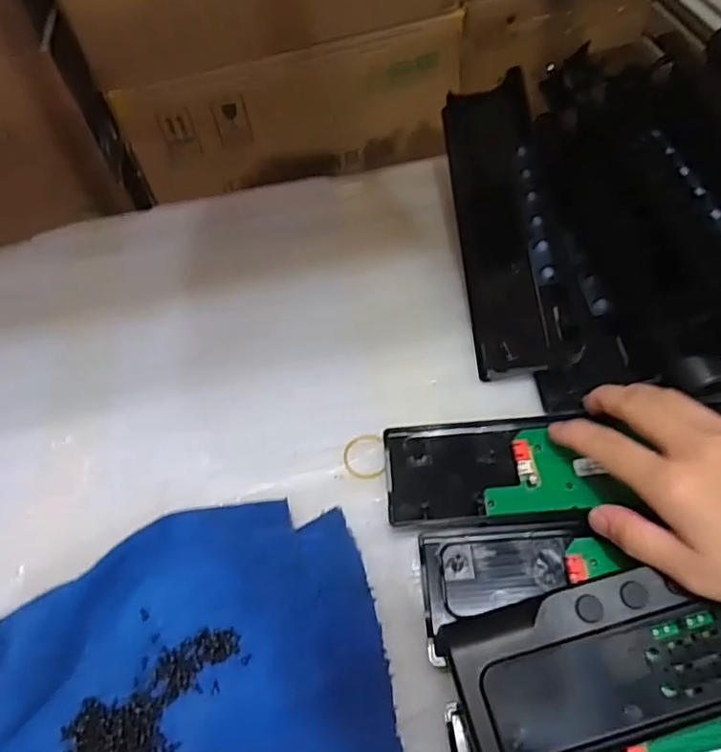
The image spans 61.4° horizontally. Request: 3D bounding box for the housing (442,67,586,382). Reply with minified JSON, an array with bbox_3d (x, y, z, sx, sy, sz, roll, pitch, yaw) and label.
[{"bbox_3d":[0.105,-0.114,0.437,0.065,0.029,0.242,-4,67,2],"label":"housing"}]

